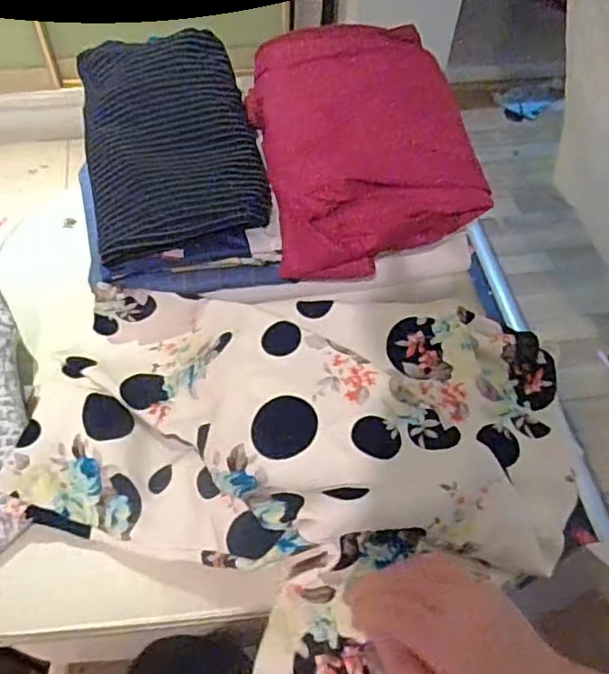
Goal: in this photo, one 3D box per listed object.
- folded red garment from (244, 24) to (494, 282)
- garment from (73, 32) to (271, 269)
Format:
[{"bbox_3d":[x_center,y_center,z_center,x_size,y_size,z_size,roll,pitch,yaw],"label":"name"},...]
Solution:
[{"bbox_3d":[0.056,-0.187,0.593,0.200,0.094,0.233,-14,58,-12],"label":"folded red garment"},{"bbox_3d":[-0.131,-0.195,0.600,0.160,0.096,0.209,-11,57,-10],"label":"garment"}]

